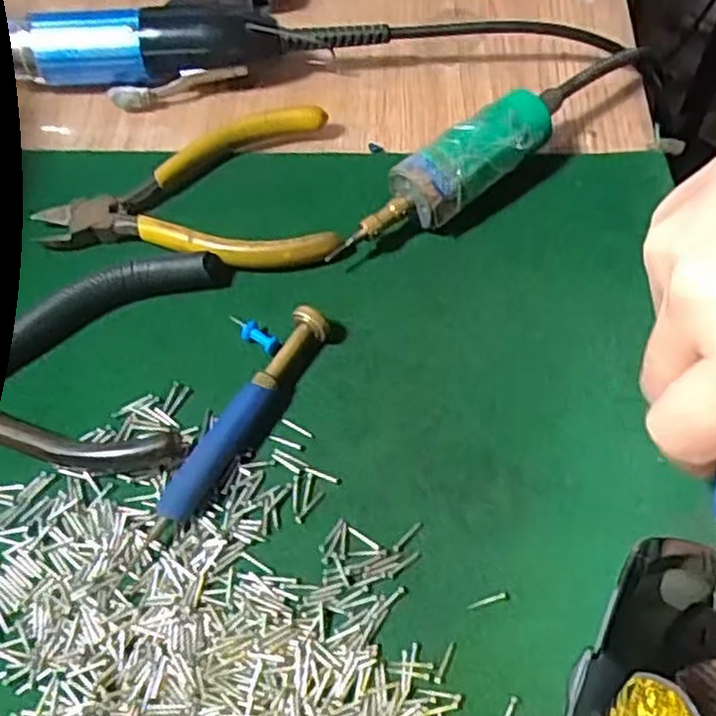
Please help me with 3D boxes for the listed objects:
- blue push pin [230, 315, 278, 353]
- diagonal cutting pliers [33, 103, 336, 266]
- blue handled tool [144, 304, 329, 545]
[{"bbox_3d":[-0.039,-0.010,0.277,0.008,0.007,0.023,-41,65,-19],"label":"blue push pin"},{"bbox_3d":[-0.068,-0.070,0.311,0.120,0.015,0.077,1,59,5],"label":"diagonal cutting pliers"},{"bbox_3d":[-0.039,0.020,0.255,0.011,0.013,0.090,28,65,19],"label":"blue handled tool"}]

